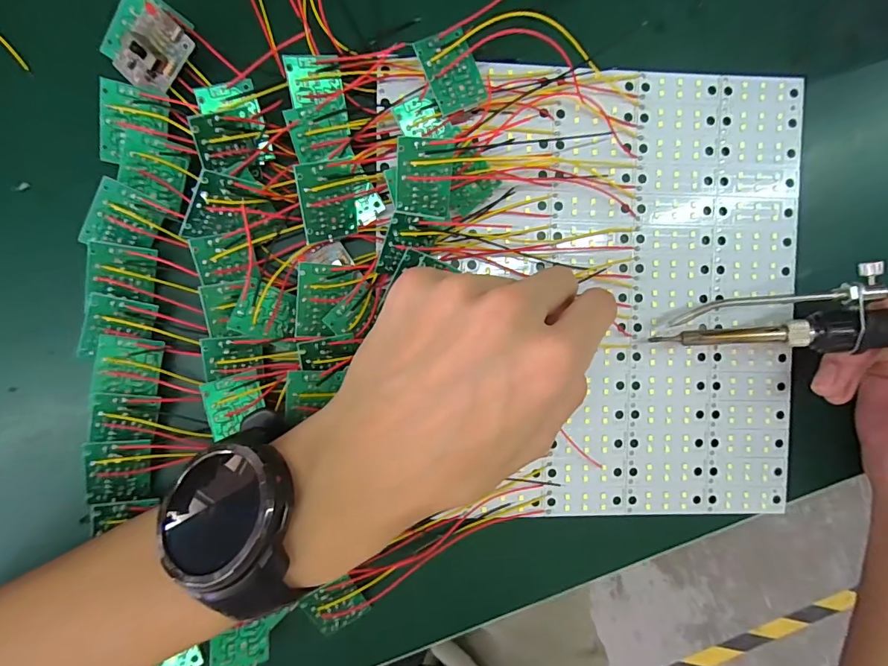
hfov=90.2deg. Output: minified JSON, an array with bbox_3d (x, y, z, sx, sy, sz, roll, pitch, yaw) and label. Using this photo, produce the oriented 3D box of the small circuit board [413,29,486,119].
[{"bbox_3d":[0.004,-0.125,0.211,0.025,0.004,0.034,-26,100,-9],"label":"small circuit board"}]

